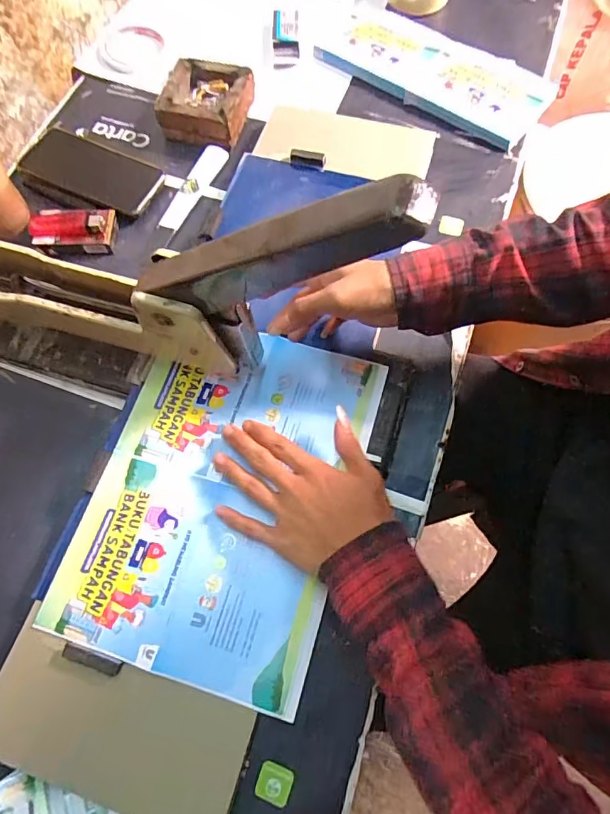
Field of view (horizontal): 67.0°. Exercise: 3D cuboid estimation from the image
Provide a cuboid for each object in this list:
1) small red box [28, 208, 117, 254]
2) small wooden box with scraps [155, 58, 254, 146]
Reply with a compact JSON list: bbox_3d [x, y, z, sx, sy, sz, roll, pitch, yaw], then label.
[{"bbox_3d":[-0.266,-0.202,0.529,0.091,0.028,0.051,4,70,4],"label":"small red box"},{"bbox_3d":[-0.122,-0.382,0.583,0.104,0.043,0.104,18,70,9],"label":"small wooden box with scraps"}]

